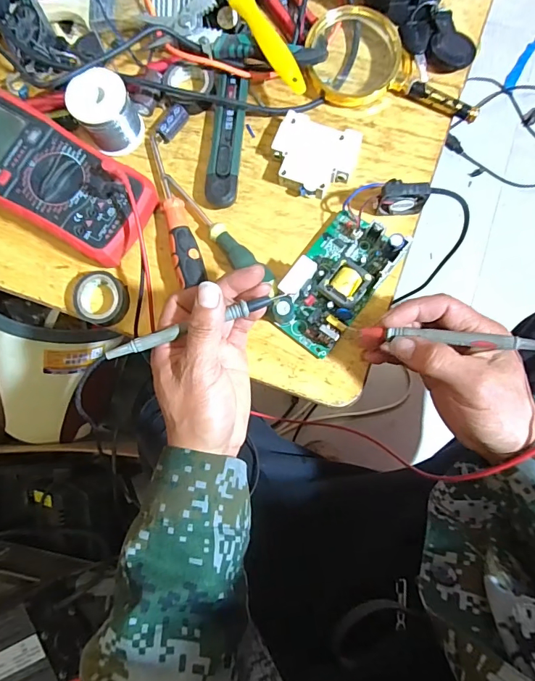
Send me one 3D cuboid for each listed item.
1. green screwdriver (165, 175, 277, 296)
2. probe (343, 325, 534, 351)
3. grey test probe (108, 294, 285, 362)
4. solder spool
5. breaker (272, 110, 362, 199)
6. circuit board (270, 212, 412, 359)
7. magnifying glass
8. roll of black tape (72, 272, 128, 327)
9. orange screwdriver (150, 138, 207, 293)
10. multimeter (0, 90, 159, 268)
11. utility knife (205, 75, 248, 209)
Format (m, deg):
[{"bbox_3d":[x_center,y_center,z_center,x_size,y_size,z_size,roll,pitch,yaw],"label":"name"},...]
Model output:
[{"bbox_3d":[-0.042,-0.097,0.388,0.020,0.025,0.155,-40,82,-5],"label":"green screwdriver"},{"bbox_3d":[0.127,-0.001,0.313,0.137,0.011,0.010,5,83,24],"label":"probe"},{"bbox_3d":[-0.054,-0.011,0.320,0.134,0.007,0.011,-18,81,-4],"label":"grey test probe"},{"bbox_3d":[-0.149,-0.213,0.397,0.051,0.051,0.048,0,80,1],"label":"solder spool"},{"bbox_3d":[0.041,-0.171,0.397,0.075,0.018,0.068,23,82,5],"label":"breaker"},{"bbox_3d":[0.057,-0.052,0.368,0.069,0.034,0.120,37,83,7],"label":"circuit board"},{"bbox_3d":[0.119,-0.252,0.398,0.169,0.041,0.084,29,84,7],"label":"magnifying glass"},{"bbox_3d":[-0.150,-0.038,0.387,0.042,0.022,0.047,5,81,2],"label":"roll of black tape"},{"bbox_3d":[-0.088,-0.122,0.393,0.024,0.027,0.156,-19,81,-2],"label":"orange screwdriver"},{"bbox_3d":[-0.194,-0.143,0.390,0.185,0.055,0.090,31,84,8],"label":"multimeter"},{"bbox_3d":[-0.038,-0.192,0.404,0.029,0.020,0.131,4,81,2],"label":"utility knife"}]

